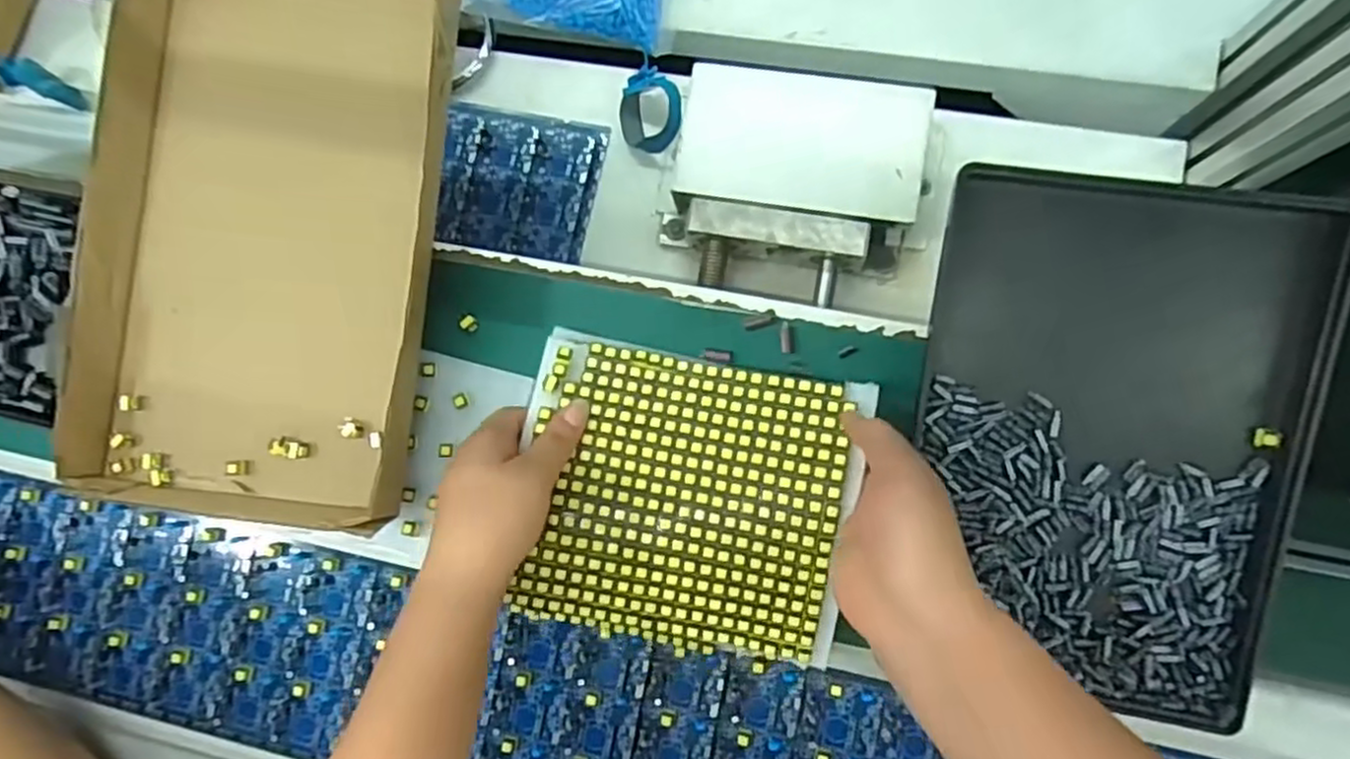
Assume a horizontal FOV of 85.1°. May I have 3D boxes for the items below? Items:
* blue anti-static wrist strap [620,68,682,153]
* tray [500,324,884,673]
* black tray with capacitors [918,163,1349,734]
[{"bbox_3d":[-0.022,-0.222,0.593,0.052,0.048,0.057,-9,84,7],"label":"blue anti-static wrist strap"},{"bbox_3d":[0.004,0.071,0.434,0.193,0.028,0.171,11,86,8],"label":"tray"},{"bbox_3d":[0.236,0.034,0.407,0.191,0.023,0.284,6,95,7],"label":"black tray with capacitors"}]

